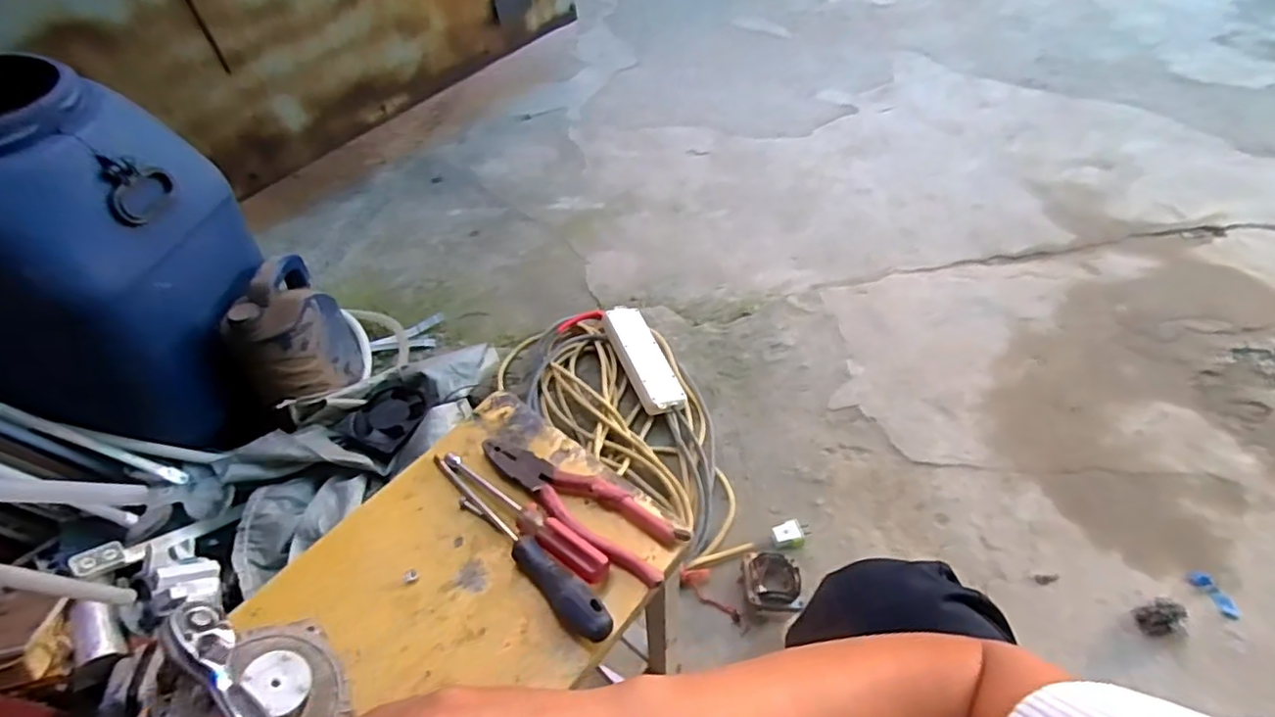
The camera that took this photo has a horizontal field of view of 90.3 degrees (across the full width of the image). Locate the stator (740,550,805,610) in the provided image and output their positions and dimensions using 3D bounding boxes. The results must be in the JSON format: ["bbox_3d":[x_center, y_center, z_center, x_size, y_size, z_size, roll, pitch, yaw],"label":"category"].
[{"bbox_3d":[0.193,0.322,0.916,0.083,0.040,0.092,-2,52,3],"label":"stator"}]

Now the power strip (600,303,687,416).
[{"bbox_3d":[0.011,0.003,1.172,0.084,0.035,0.231,-8,57,-25],"label":"power strip"}]

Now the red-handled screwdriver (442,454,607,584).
[{"bbox_3d":[-0.097,0.123,0.514,0.181,0.022,0.025,28,57,24],"label":"red-handled screwdriver"}]

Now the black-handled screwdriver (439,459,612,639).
[{"bbox_3d":[-0.100,0.142,0.501,0.214,0.029,0.026,35,61,28],"label":"black-handled screwdriver"}]

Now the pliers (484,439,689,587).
[{"bbox_3d":[-0.053,0.115,0.522,0.192,0.017,0.053,26,57,23],"label":"pliers"}]

